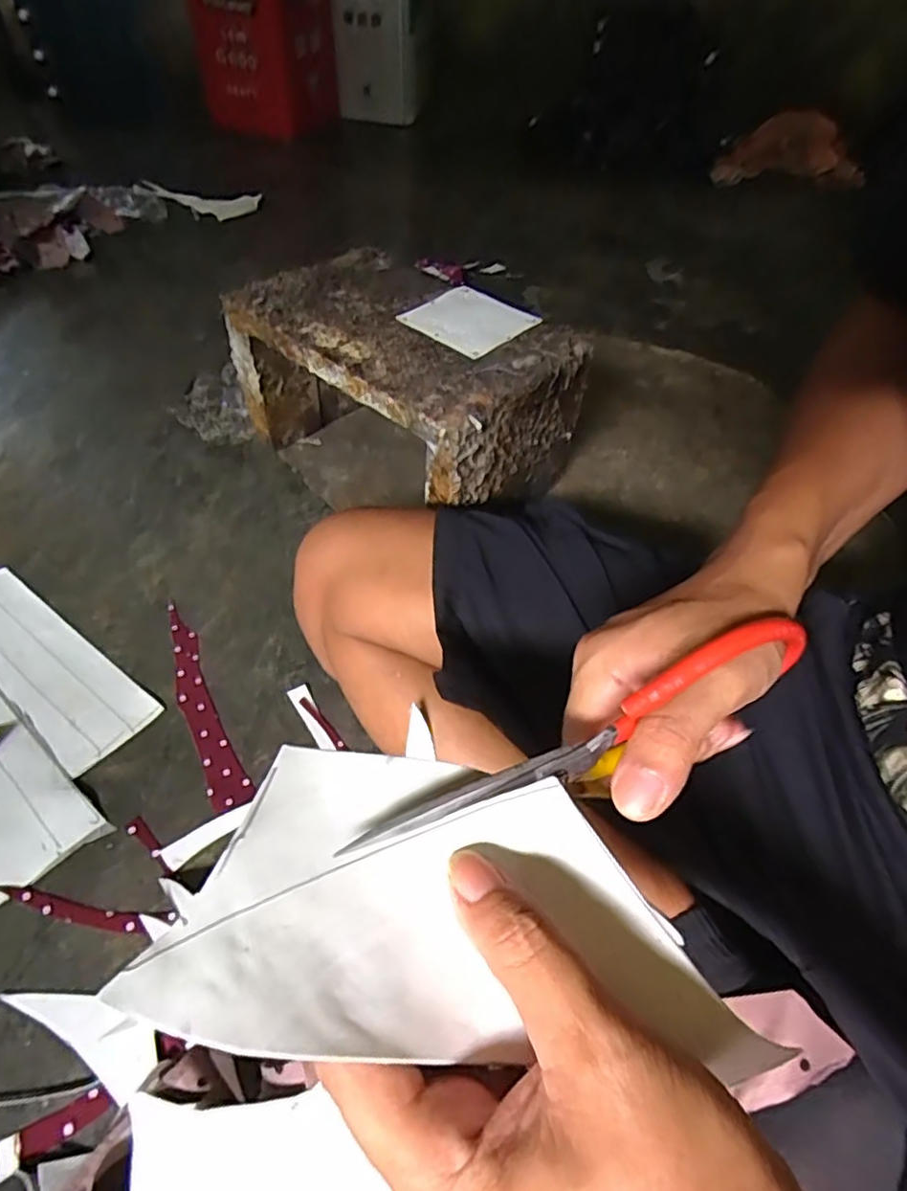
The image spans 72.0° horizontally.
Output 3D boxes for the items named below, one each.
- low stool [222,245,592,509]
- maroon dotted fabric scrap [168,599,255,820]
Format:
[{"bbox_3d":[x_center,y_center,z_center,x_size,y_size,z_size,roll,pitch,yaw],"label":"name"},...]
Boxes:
[{"bbox_3d":[-0.049,-0.202,0.656,0.304,0.177,0.198,34,56,22],"label":"low stool"},{"bbox_3d":[-0.209,0.086,0.513,0.029,0.005,0.203,-22,55,-20],"label":"maroon dotted fabric scrap"}]

